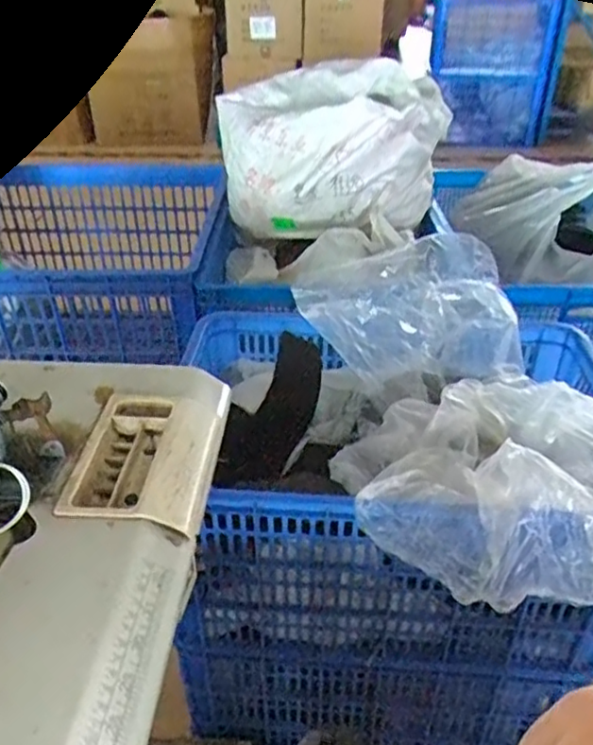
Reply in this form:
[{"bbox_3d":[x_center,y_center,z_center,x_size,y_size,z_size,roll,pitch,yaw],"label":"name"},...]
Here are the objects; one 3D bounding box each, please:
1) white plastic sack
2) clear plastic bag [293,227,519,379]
[{"bbox_3d":[0.078,-0.517,1.473,0.482,0.324,0.291,2,35,3],"label":"white plastic sack"},{"bbox_3d":[0.160,-0.099,0.935,0.316,0.153,0.188,-1,35,-2],"label":"clear plastic bag"}]

